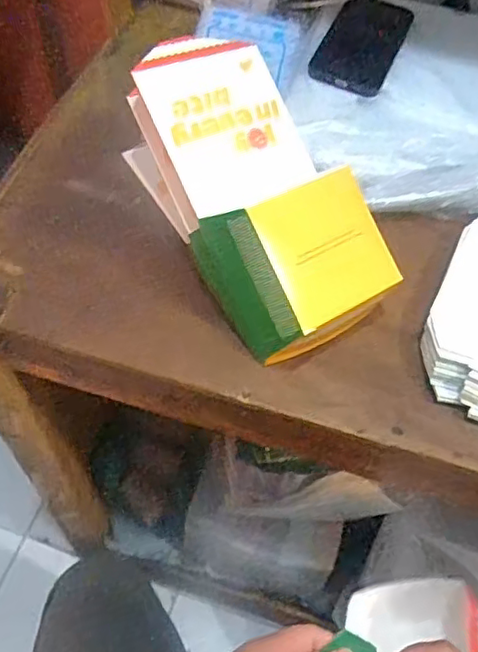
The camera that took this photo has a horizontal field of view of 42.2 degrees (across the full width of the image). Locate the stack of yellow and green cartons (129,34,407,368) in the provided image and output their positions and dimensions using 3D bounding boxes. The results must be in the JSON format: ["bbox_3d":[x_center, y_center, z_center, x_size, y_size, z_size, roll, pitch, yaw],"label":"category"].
[{"bbox_3d":[0.010,-0.094,0.453,0.124,0.090,0.240,-22,72,-17],"label":"stack of yellow and green cartons"}]

